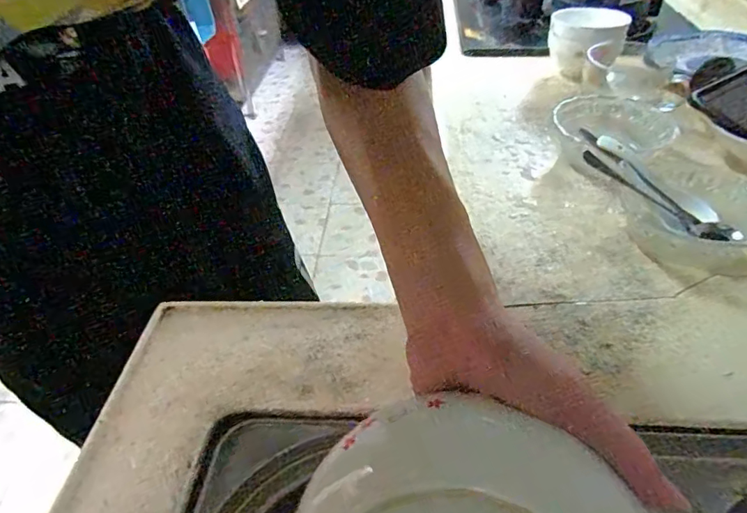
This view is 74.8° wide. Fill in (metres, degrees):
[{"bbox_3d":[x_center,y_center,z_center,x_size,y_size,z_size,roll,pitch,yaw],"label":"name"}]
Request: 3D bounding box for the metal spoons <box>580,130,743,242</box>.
[{"bbox_3d":[0.255,-0.064,0.456,0.036,0.016,0.163,-34,66,-30],"label":"metal spoons"}]

